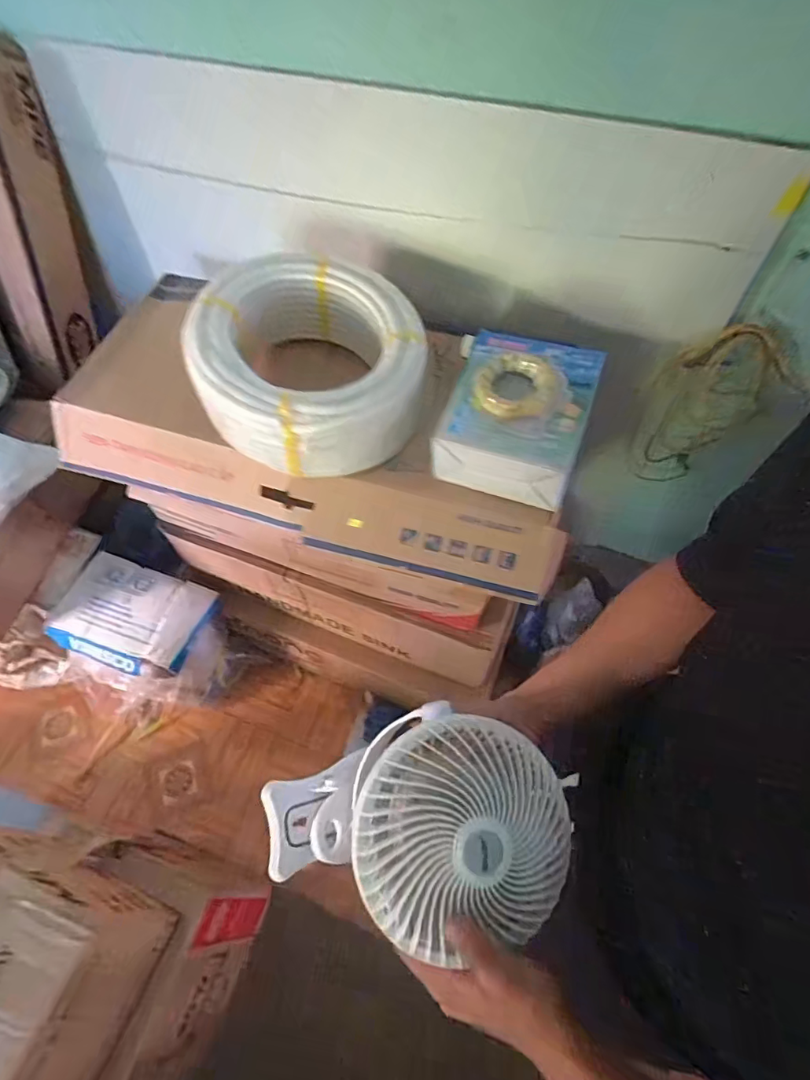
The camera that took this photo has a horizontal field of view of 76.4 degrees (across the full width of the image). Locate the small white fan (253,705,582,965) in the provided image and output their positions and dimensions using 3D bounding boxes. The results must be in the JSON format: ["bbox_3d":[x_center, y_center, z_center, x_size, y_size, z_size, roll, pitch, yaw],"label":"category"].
[{"bbox_3d":[-0.015,0.248,0.439,0.266,0.122,0.160,-26,51,30],"label":"small white fan"}]

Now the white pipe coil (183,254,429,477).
[{"bbox_3d":[-0.163,-0.299,0.874,0.379,0.159,0.357,0,57,0],"label":"white pipe coil"}]

